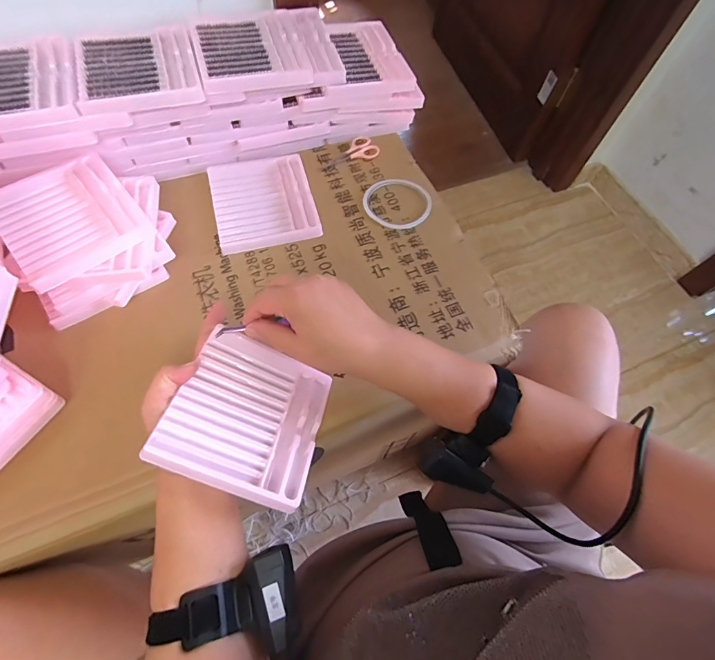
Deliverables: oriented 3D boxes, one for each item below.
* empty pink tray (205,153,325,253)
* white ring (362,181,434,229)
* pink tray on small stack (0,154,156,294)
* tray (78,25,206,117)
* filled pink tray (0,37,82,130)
[{"bbox_3d":[-0.126,-0.175,0.534,0.131,0.009,0.147,-14,66,-10],"label":"empty pink tray"},{"bbox_3d":[0.056,-0.172,0.541,0.090,0.010,0.082,2,64,-3],"label":"white ring"},{"bbox_3d":[-0.315,-0.123,0.436,0.130,0.017,0.140,-35,71,-19],"label":"pink tray on small stack"},{"bbox_3d":[-0.259,-0.310,0.470,0.129,0.014,0.136,-15,66,-11],"label":"tray"},{"bbox_3d":[-0.383,-0.273,0.439,0.129,0.012,0.138,-18,66,-12],"label":"filled pink tray"}]

